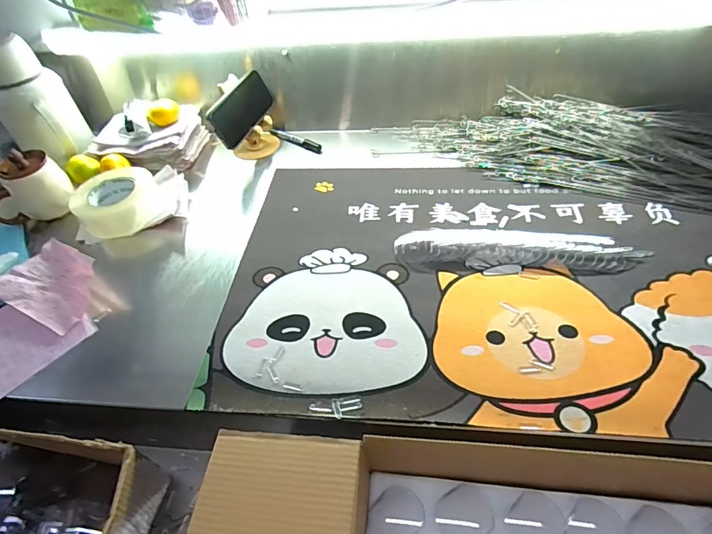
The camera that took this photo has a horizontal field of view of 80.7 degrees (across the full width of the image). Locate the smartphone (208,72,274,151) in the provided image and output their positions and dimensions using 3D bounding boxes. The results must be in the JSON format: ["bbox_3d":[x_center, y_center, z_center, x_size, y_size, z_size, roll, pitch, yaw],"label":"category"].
[{"bbox_3d":[-0.214,-0.295,0.790,0.013,0.084,0.158,12,59,31],"label":"smartphone"}]

